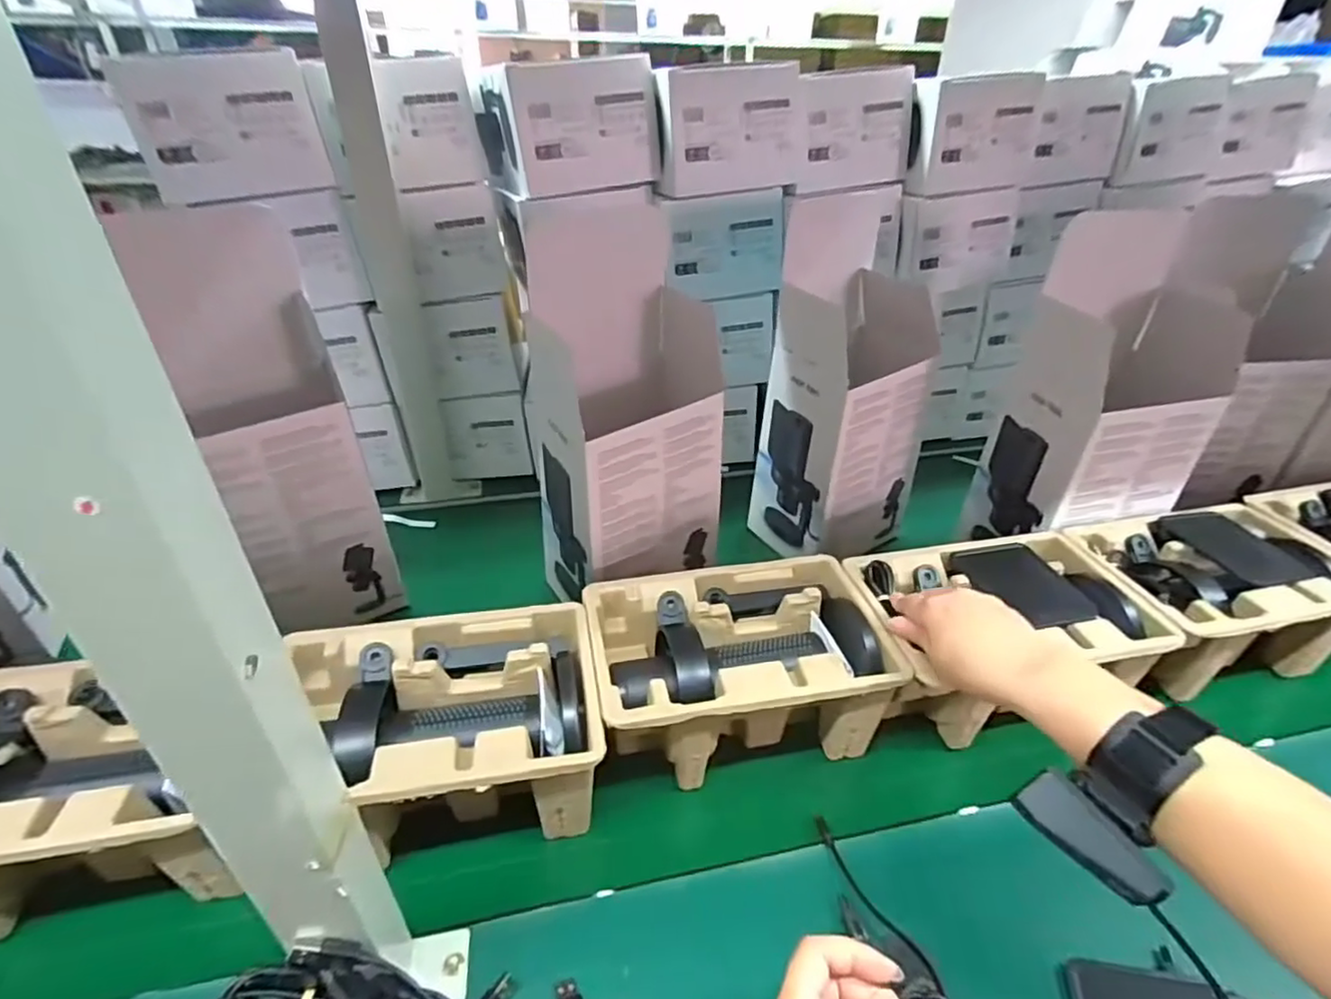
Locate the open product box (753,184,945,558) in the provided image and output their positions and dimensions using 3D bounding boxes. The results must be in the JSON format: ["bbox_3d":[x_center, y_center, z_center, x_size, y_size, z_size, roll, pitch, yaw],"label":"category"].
[{"bbox_3d":[0.190,-0.093,0.681,0.154,0.306,0.134,-19,38,-29],"label":"open product box"}]

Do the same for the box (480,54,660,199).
[{"bbox_3d":[-0.098,-0.388,0.657,0.161,0.112,0.088,-13,35,-21],"label":"box"}]

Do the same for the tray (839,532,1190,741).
[{"bbox_3d":[0.278,0.118,0.547,0.225,0.105,0.143,-5,33,-10],"label":"tray"}]

